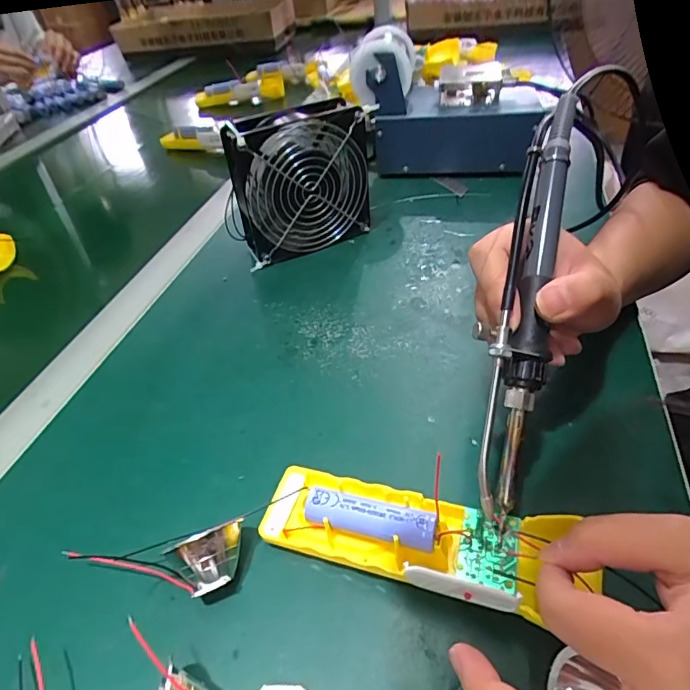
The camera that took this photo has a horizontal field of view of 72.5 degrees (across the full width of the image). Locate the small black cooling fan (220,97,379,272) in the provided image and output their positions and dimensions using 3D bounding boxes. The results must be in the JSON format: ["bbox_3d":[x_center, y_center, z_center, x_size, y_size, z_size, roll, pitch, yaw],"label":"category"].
[{"bbox_3d":[-0.039,-0.152,0.440,0.123,0.128,0.046,-19,45,-14],"label":"small black cooling fan"}]

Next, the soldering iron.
[{"bbox_3d":[0.086,-0.022,0.220,0.023,0.019,0.202,10,83,15],"label":"soldering iron"}]

